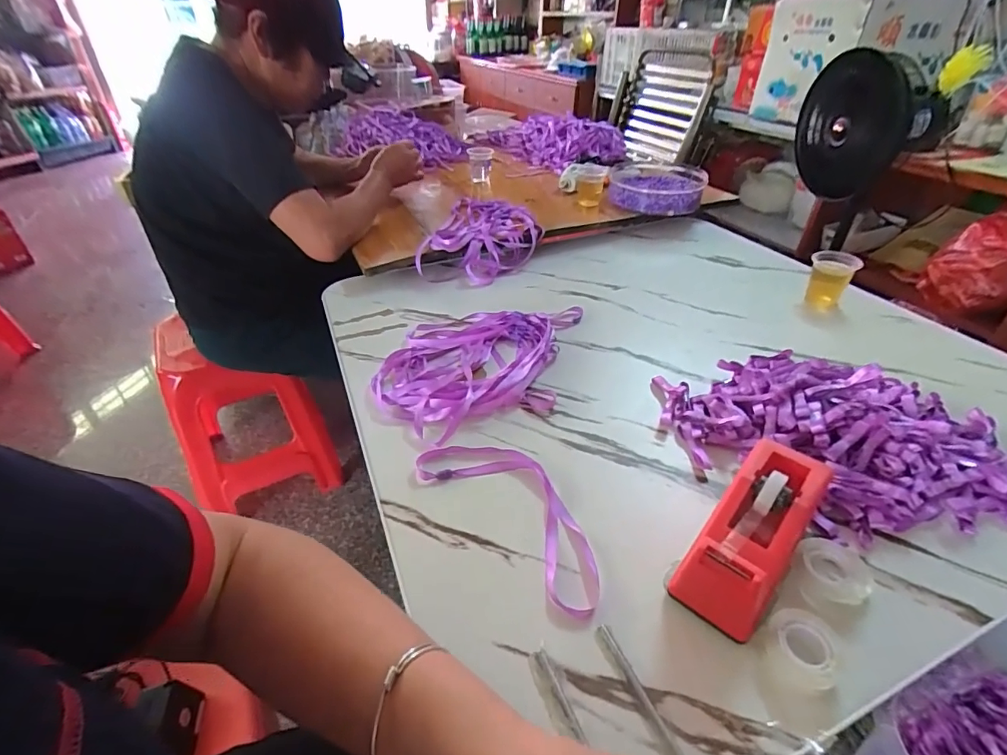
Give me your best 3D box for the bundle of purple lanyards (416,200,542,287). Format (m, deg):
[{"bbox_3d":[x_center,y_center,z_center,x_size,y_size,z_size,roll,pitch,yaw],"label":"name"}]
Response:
[{"bbox_3d":[-0.033,-0.262,0.888,0.186,0.062,0.248,10,38,12],"label":"bundle of purple lanyards"}]

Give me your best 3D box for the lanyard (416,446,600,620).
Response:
[{"bbox_3d":[0.015,0.115,0.436,0.091,0.008,0.216,-29,46,-33],"label":"lanyard"}]

